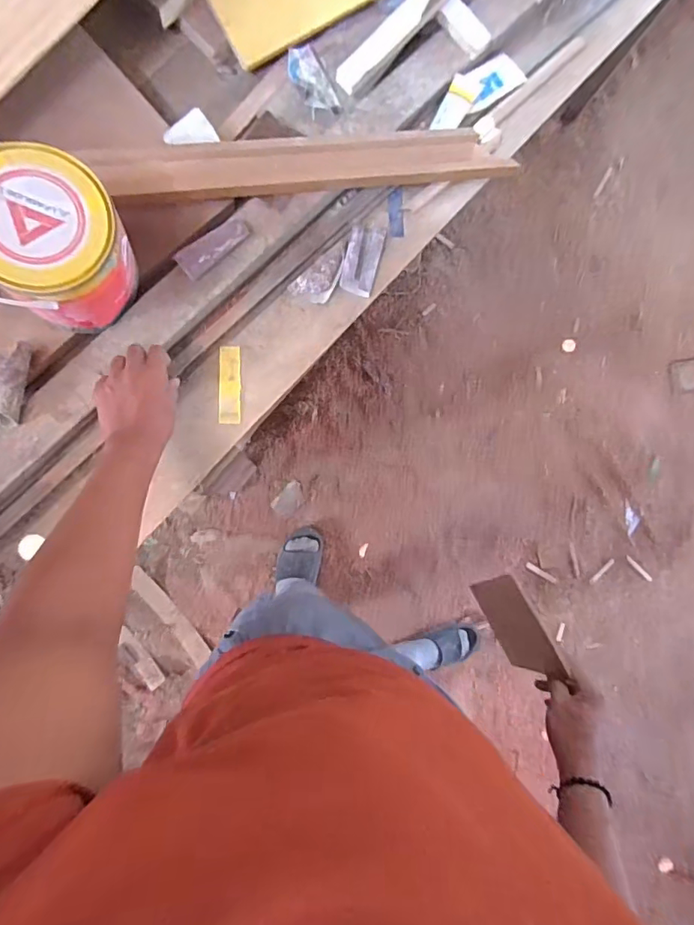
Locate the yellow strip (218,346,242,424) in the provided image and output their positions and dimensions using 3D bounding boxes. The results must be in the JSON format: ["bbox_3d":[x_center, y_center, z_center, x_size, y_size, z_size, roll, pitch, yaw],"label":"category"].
[{"bbox_3d":[-0.167,-0.110,0.714,0.031,0.004,0.109,1,87,-13],"label":"yellow strip"}]

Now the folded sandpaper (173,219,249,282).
[{"bbox_3d":[-0.178,-0.290,0.666,0.104,0.012,0.036,-45,101,-8],"label":"folded sandpaper"}]

